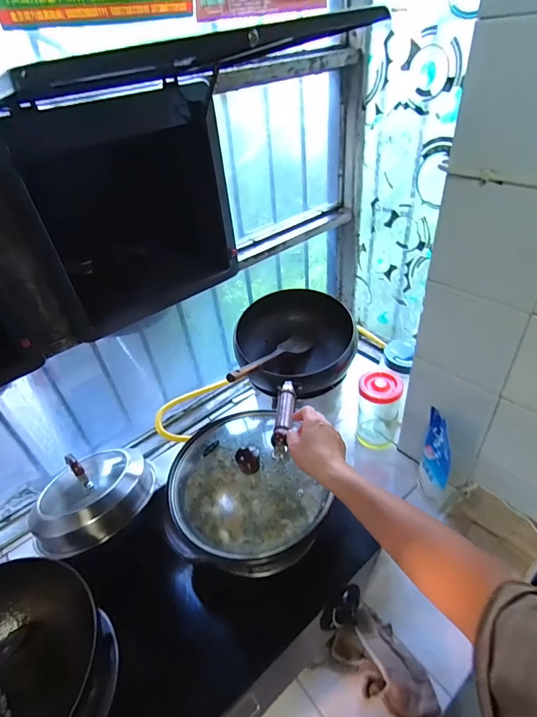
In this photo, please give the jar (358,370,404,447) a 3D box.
[{"bbox_3d":[0.238,0.106,0.839,0.081,0.171,0.091,8,42,17],"label":"jar"}]

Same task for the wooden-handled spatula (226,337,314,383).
[{"bbox_3d":[0.000,-0.001,0.818,0.063,0.027,0.278,19,25,28],"label":"wooden-handled spatula"}]

